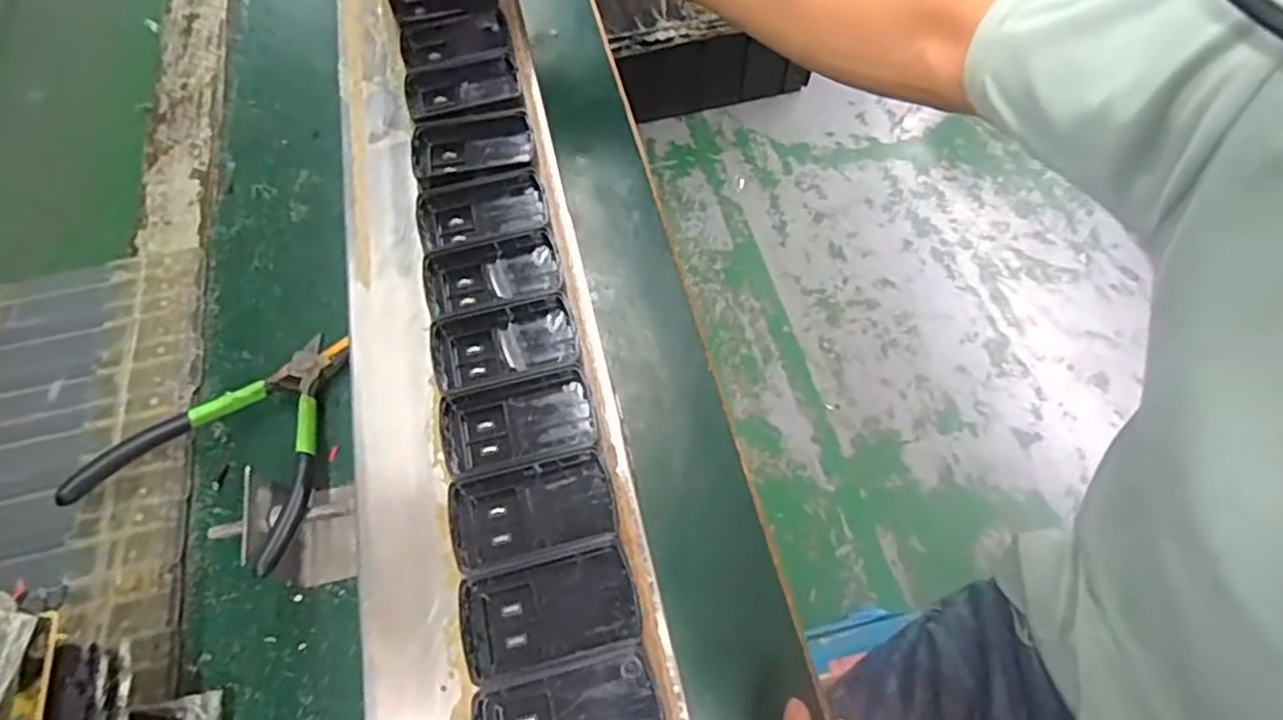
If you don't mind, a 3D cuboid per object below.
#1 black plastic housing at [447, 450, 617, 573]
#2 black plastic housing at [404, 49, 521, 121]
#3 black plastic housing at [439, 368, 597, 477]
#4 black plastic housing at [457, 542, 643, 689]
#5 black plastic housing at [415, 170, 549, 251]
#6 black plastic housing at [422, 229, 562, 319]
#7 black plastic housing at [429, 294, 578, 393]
[{"bbox_3d":[-0.048,0.066,0.298,0.070,0.011,0.042,-13,63,-5],"label":"black plastic housing"},{"bbox_3d":[-0.112,-0.170,0.424,0.069,0.011,0.044,-11,63,-4],"label":"black plastic housing"},{"bbox_3d":[-0.058,0.029,0.316,0.069,0.009,0.041,-12,63,-5],"label":"black plastic housing"},{"bbox_3d":[-0.038,0.103,0.278,0.070,0.011,0.040,-15,63,-6],"label":"black plastic housing"},{"bbox_3d":[-0.089,-0.084,0.378,0.070,0.013,0.043,-13,63,-5],"label":"black plastic housing"},{"bbox_3d":[-0.079,-0.045,0.358,0.069,0.015,0.045,-16,63,-7],"label":"black plastic housing"},{"bbox_3d":[-0.068,-0.009,0.337,0.069,0.013,0.045,-13,63,-5],"label":"black plastic housing"}]

